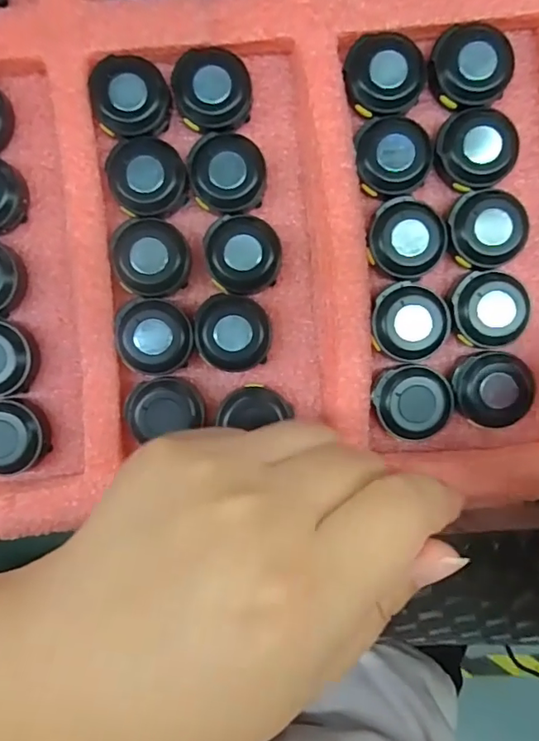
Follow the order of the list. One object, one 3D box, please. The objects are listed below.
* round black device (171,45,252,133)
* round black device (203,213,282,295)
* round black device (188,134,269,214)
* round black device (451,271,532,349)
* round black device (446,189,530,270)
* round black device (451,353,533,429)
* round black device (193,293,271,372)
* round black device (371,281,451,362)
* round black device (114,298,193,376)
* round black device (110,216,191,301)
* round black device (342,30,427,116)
[{"bbox_3d":[-0.022,-0.108,0.202,0.029,0.013,0.031,0,93,1],"label":"round black device"},{"bbox_3d":[-0.010,-0.045,0.204,0.029,0.012,0.030,0,93,1],"label":"round black device"},{"bbox_3d":[-0.016,-0.076,0.203,0.029,0.012,0.029,0,93,1],"label":"round black device"},{"bbox_3d":[0.085,-0.024,0.204,0.028,0.012,0.029,0,93,1],"label":"round black device"},{"bbox_3d":[0.083,-0.054,0.203,0.029,0.012,0.028,0,93,1],"label":"round black device"},{"bbox_3d":[0.088,0.007,0.206,0.028,0.013,0.028,0,93,1],"label":"round black device"},{"bbox_3d":[-0.014,-0.015,0.205,0.028,0.012,0.029,0,93,1],"label":"round black device"},{"bbox_3d":[0.055,-0.019,0.205,0.029,0.011,0.030,0,93,1],"label":"round black device"},{"bbox_3d":[-0.045,-0.013,0.206,0.030,0.013,0.028,0,93,1],"label":"round black device"},{"bbox_3d":[-0.046,-0.044,0.204,0.030,0.014,0.029,0,93,1],"label":"round black device"},{"bbox_3d":[0.044,-0.113,0.200,0.029,0.011,0.029,10,93,0],"label":"round black device"}]

